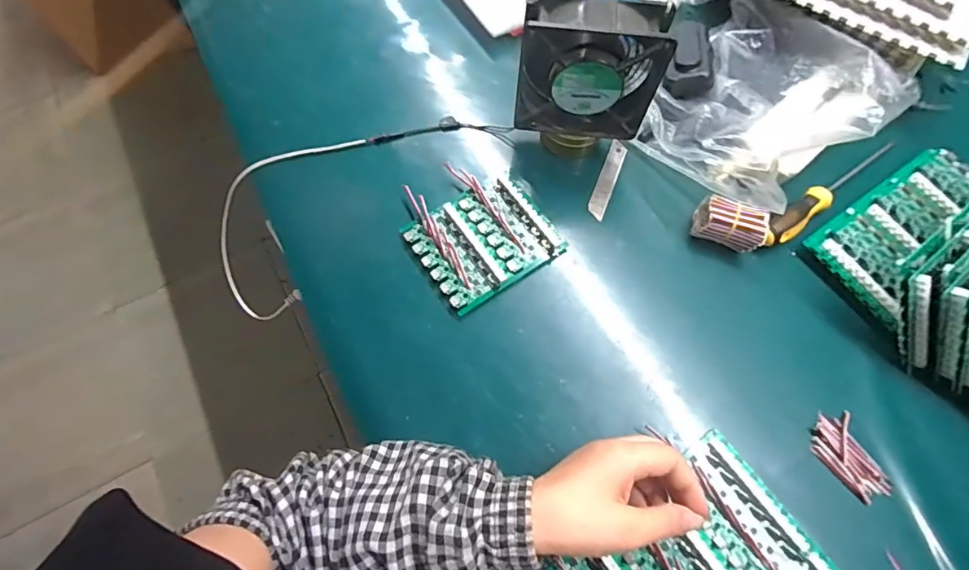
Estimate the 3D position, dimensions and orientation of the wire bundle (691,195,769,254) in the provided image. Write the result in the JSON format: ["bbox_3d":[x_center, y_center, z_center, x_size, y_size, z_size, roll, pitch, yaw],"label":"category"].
[{"bbox_3d":[0.229,-0.055,0.450,0.059,0.044,0.034,25,72,10],"label":"wire bundle"}]

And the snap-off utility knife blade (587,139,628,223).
[{"bbox_3d":[0.129,-0.111,0.497,0.019,0.004,0.096,21,72,9],"label":"snap-off utility knife blade"}]

